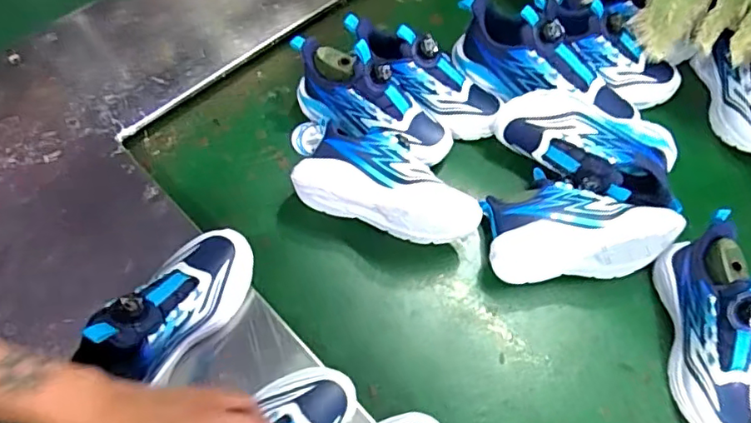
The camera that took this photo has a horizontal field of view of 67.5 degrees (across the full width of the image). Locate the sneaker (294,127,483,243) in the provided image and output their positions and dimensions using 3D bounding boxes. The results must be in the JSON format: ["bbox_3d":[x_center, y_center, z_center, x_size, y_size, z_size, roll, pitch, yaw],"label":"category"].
[{"bbox_3d":[0.020,-0.042,0.711,0.234,0.080,0.115,18,62,7],"label":"sneaker"}]

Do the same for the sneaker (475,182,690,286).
[{"bbox_3d":[0.249,0.023,0.697,0.223,0.083,0.106,-3,62,-4],"label":"sneaker"}]

